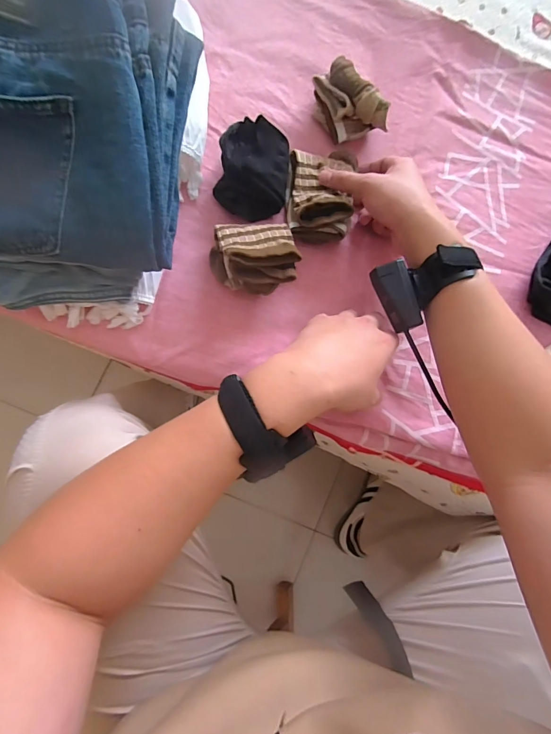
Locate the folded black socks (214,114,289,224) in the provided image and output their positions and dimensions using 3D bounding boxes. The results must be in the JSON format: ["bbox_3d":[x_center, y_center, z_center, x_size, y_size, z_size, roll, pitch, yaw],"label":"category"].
[{"bbox_3d":[-0.024,-0.219,0.430,0.082,0.049,0.112,9,85,-7],"label":"folded black socks"}]

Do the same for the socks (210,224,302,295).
[{"bbox_3d":[-0.022,-0.117,0.409,0.090,0.068,0.076,-2,87,-8],"label":"socks"}]

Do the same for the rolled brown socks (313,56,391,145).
[{"bbox_3d":[0.086,-0.306,0.448,0.045,0.061,0.091,-37,92,-8],"label":"rolled brown socks"}]

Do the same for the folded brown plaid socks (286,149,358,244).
[{"bbox_3d":[0.056,-0.201,0.436,0.078,0.051,0.112,4,86,-7],"label":"folded brown plaid socks"}]

